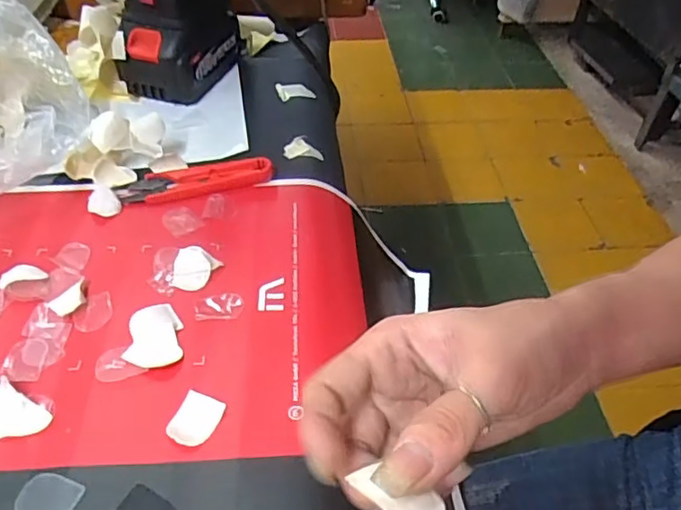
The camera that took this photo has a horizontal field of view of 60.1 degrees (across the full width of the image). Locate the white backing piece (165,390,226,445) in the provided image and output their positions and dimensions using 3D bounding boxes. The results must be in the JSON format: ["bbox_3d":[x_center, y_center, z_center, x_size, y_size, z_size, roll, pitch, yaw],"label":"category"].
[{"bbox_3d":[-0.076,0.087,0.312,0.023,0.004,0.029,16,46,14],"label":"white backing piece"}]

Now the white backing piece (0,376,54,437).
[{"bbox_3d":[-0.175,0.084,0.312,0.038,0.006,0.024,23,48,20],"label":"white backing piece"}]

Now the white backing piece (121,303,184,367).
[{"bbox_3d":[-0.110,0.047,0.350,0.032,0.004,0.046,-2,45,-4],"label":"white backing piece"}]

